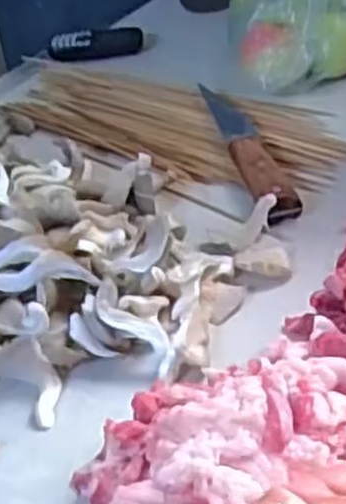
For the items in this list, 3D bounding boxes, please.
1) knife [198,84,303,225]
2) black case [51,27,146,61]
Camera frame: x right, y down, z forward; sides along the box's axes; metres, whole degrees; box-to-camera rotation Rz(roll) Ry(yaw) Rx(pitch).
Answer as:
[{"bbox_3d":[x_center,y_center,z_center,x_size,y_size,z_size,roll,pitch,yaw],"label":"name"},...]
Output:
[{"bbox_3d":[0.065,-0.095,0.704,0.033,0.021,0.223,-11,36,-5],"label":"knife"},{"bbox_3d":[-0.090,-0.245,0.937,0.110,0.025,0.027,-7,35,1],"label":"black case"}]

